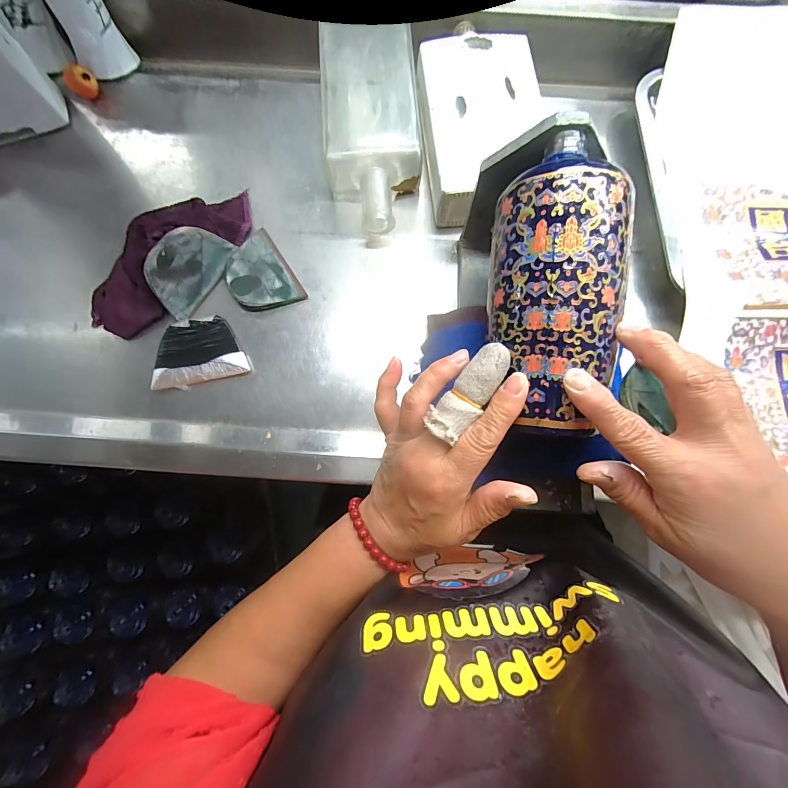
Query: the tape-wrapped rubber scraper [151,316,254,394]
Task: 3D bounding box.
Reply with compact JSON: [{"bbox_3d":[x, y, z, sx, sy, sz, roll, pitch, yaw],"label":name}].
[{"bbox_3d":[-0.182,-0.039,0.331,0.081,0.009,0.060,-17,82,-2],"label":"tape-wrapped rubber scraper"}]

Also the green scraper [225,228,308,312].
[{"bbox_3d":[-0.129,-0.113,0.344,0.058,0.008,0.082,-32,83,-4],"label":"green scraper"}]

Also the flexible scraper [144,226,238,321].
[{"bbox_3d":[-0.193,-0.118,0.334,0.055,0.005,0.083,36,86,-26],"label":"flexible scraper"}]

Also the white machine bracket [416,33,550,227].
[{"bbox_3d":[0.083,-0.257,0.351,0.111,0.048,0.184,-5,81,-1],"label":"white machine bracket"}]

